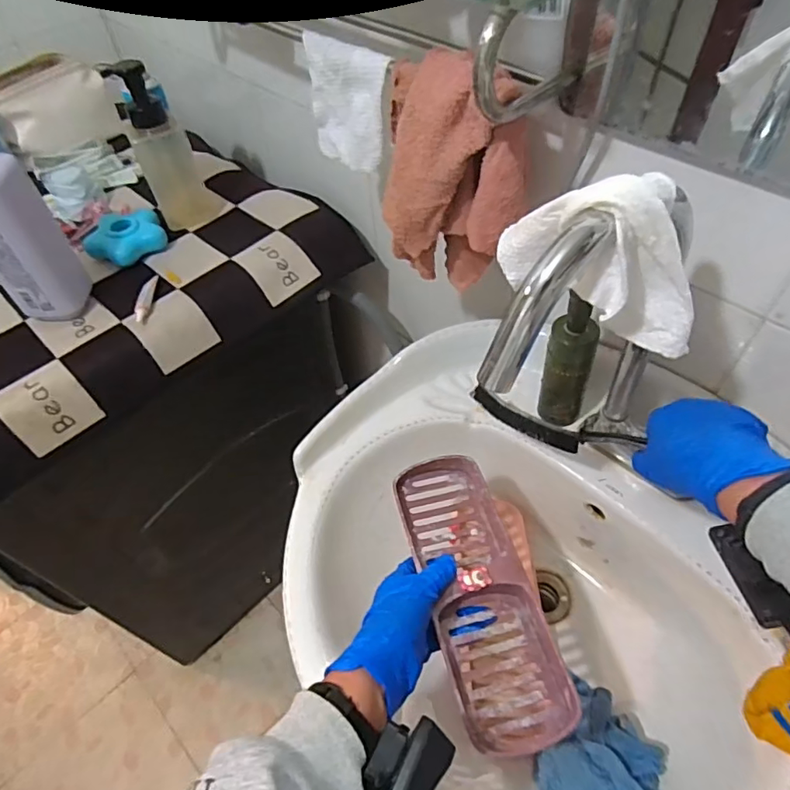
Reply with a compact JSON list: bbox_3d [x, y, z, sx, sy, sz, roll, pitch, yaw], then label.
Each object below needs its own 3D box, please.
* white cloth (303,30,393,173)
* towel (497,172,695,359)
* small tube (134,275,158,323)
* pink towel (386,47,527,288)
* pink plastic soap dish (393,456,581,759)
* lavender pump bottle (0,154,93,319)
[{"bbox_3d":[-0.048,-0.284,0.528,0.020,0.103,0.107,-37,59,-23],"label":"white cloth"},{"bbox_3d":[0.134,-0.087,0.340,0.131,0.096,0.054,34,61,25],"label":"towel"},{"bbox_3d":[-0.305,-0.121,0.660,0.016,0.008,0.079,-6,52,-2],"label":"small tube"},{"bbox_3d":[0.054,-0.194,0.500,0.123,0.204,0.088,2,52,4],"label":"pink towel"},{"bbox_3d":[0.071,0.169,0.476,0.088,0.035,0.250,-11,51,-10],"label":"pink plastic soap dish"},{"bbox_3d":[-0.415,-0.188,0.566,0.064,0.264,0.067,-2,52,1],"label":"lavender pump bottle"}]

